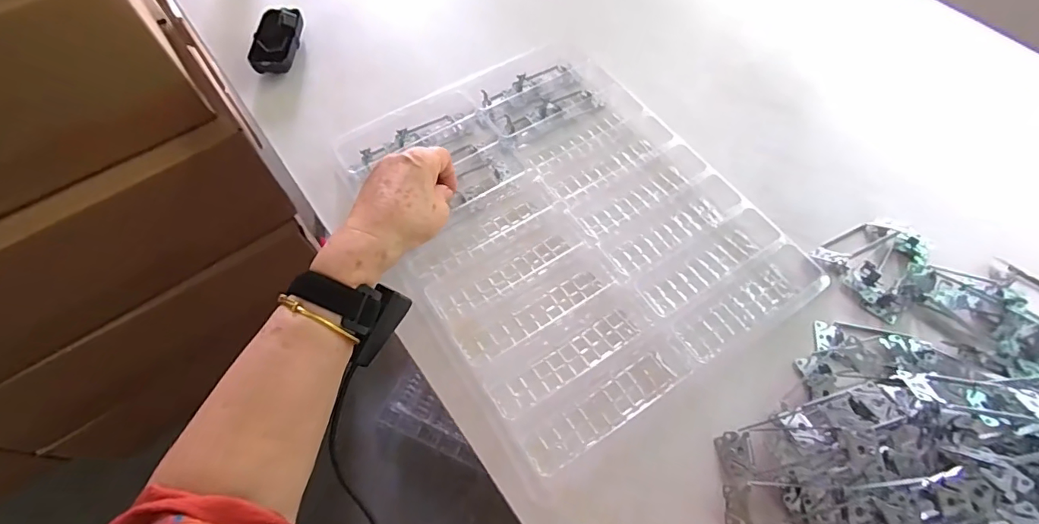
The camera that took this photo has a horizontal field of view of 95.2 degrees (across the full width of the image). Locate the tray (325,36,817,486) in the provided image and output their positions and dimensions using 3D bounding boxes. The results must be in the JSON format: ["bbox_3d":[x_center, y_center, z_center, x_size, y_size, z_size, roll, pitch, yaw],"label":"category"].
[{"bbox_3d":[0.043,-0.046,0.499,0.349,0.032,0.415,-31,69,-15],"label":"tray"}]

